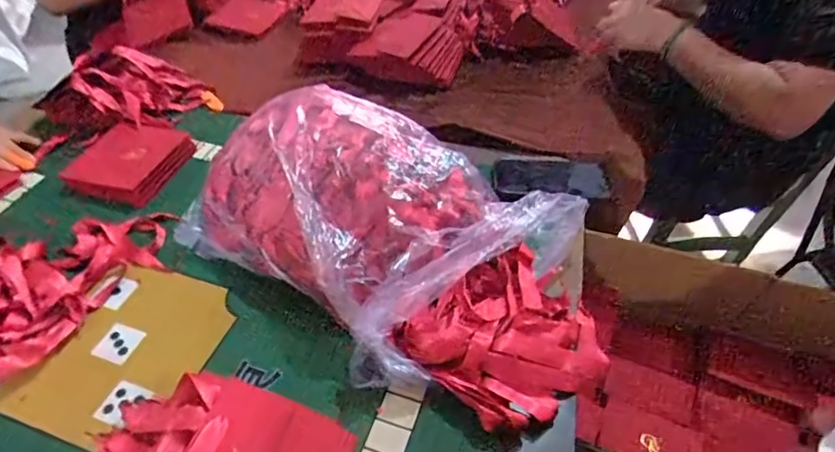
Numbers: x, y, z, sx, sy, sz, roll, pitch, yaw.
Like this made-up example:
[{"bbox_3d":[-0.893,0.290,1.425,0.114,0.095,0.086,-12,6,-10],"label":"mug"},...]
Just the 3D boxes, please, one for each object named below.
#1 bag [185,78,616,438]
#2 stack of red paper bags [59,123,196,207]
[{"bbox_3d":[-0.035,-0.003,0.593,0.508,0.124,0.285,19,49,18],"label":"bag"},{"bbox_3d":[-0.433,-0.101,0.791,0.135,0.030,0.150,11,47,11],"label":"stack of red paper bags"}]

